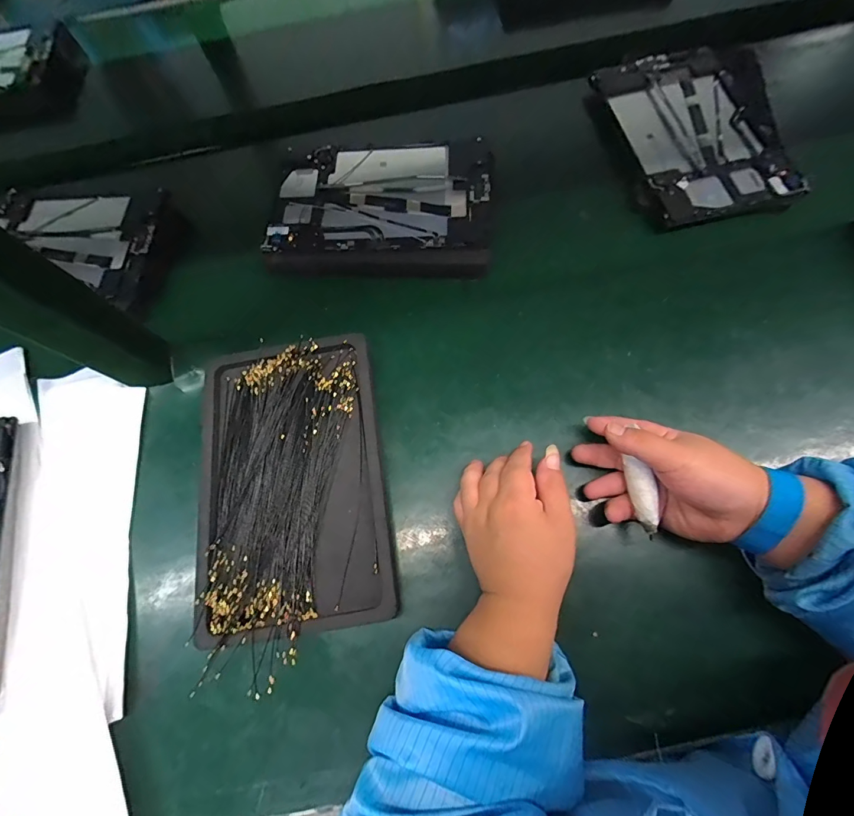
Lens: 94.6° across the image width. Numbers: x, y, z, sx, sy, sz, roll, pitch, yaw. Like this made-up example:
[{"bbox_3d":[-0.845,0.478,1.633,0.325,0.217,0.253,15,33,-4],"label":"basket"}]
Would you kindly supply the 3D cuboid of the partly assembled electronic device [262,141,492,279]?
[{"bbox_3d":[-0.051,-0.225,0.441,0.239,0.034,0.175,3,72,5],"label":"partly assembled electronic device"}]

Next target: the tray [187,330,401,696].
[{"bbox_3d":[-0.115,0.067,0.338,0.156,0.023,0.260,-9,70,-2],"label":"tray"}]

